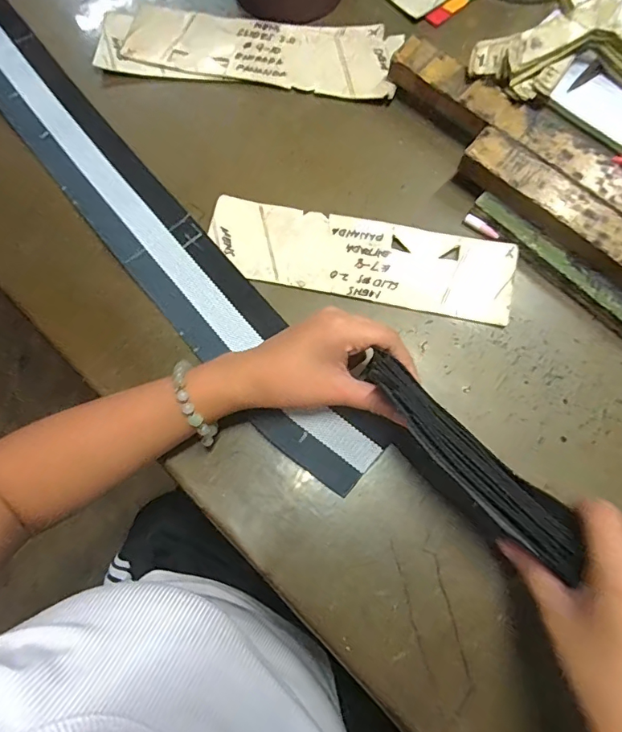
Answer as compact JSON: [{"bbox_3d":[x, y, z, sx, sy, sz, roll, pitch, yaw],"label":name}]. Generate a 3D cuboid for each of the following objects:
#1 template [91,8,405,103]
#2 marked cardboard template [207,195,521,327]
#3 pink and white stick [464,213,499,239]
[{"bbox_3d":[-0.063,-0.325,0.474,0.294,0.011,0.088,8,75,2],"label":"template"},{"bbox_3d":[0.042,-0.094,0.413,0.267,0.006,0.075,12,78,4],"label":"marked cardboard template"},{"bbox_3d":[0.154,-0.126,0.419,0.034,0.006,0.007,35,77,9],"label":"pink and white stick"}]

